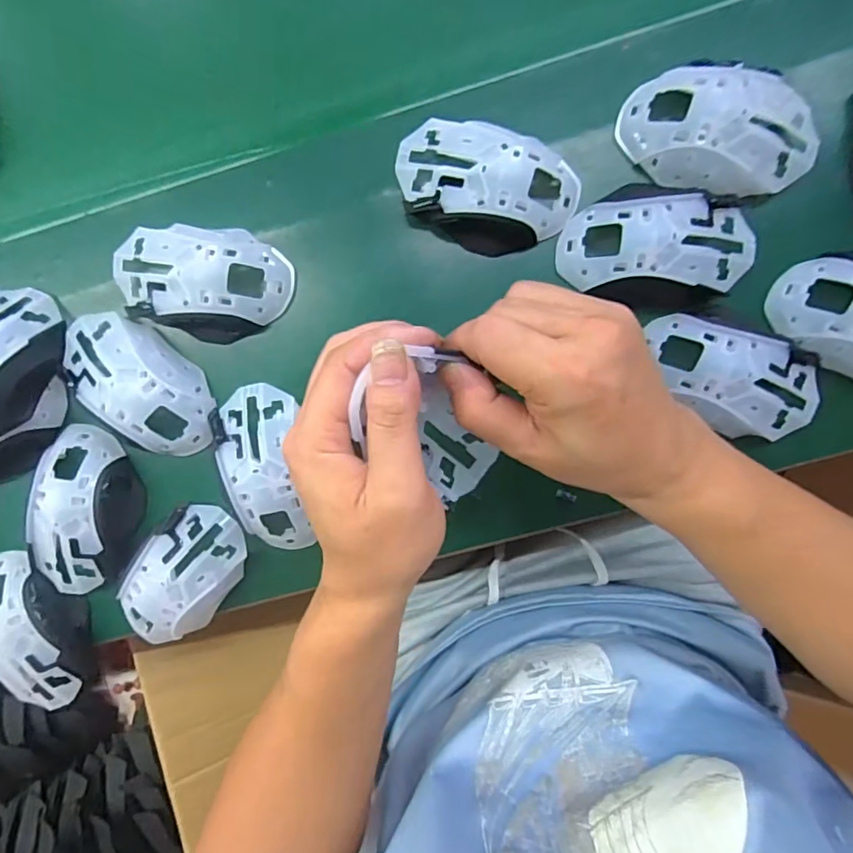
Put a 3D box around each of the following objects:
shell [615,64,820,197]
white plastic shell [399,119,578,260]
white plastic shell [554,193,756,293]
[{"bbox_3d":[0.184,-0.185,0.339,0.118,0.029,0.065,10,93,4],"label":"shell"},{"bbox_3d":[0.038,-0.154,0.349,0.115,0.033,0.069,18,93,4],"label":"white plastic shell"},{"bbox_3d":[0.146,-0.116,0.340,0.119,0.026,0.053,3,92,4],"label":"white plastic shell"}]

